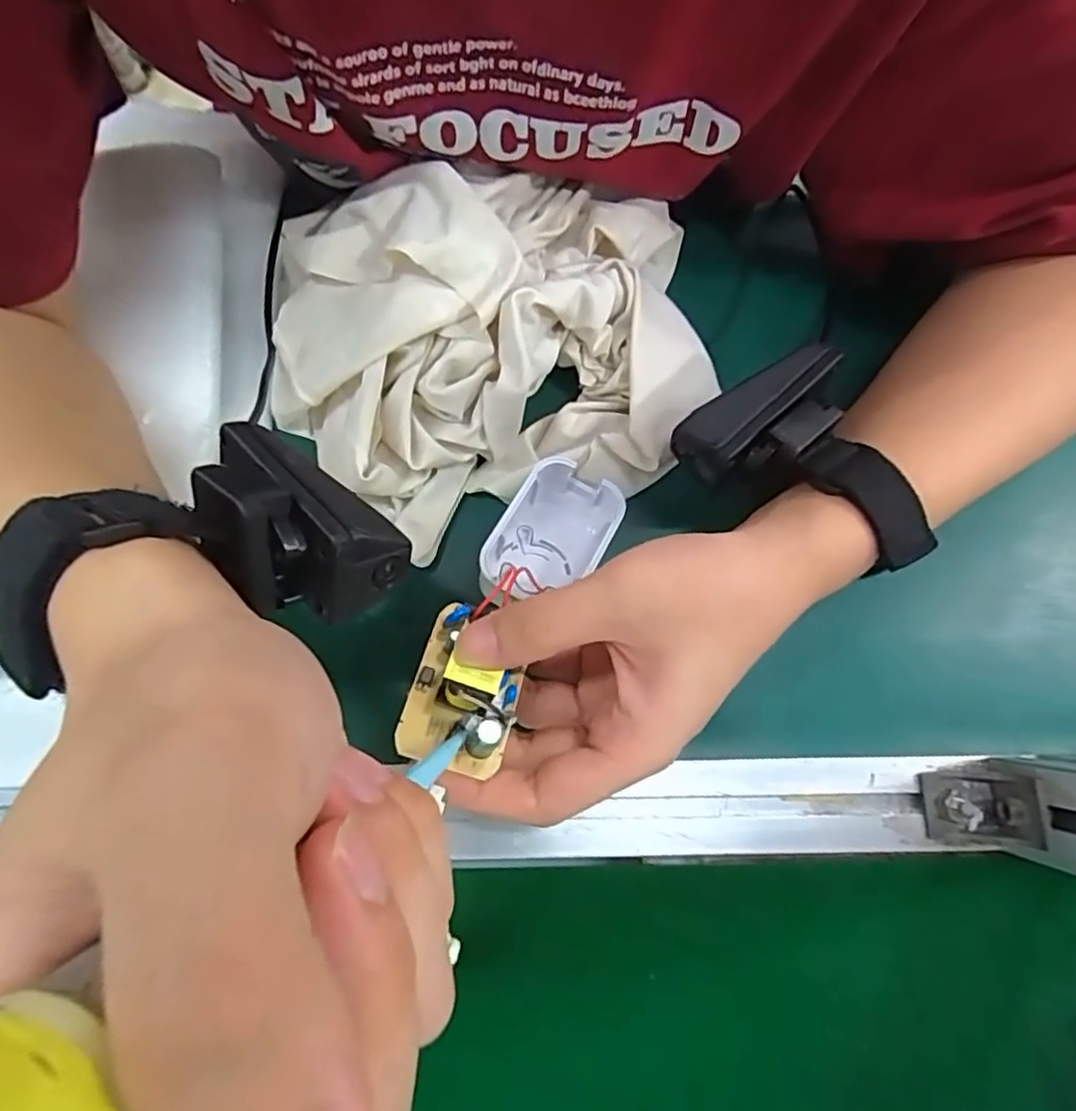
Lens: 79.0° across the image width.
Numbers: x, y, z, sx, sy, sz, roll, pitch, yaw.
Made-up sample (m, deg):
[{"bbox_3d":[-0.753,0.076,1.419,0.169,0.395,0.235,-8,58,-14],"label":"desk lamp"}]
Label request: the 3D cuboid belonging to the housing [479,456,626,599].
[{"bbox_3d":[0.005,-0.009,0.298,0.048,0.025,0.063,31,87,3],"label":"housing"}]

